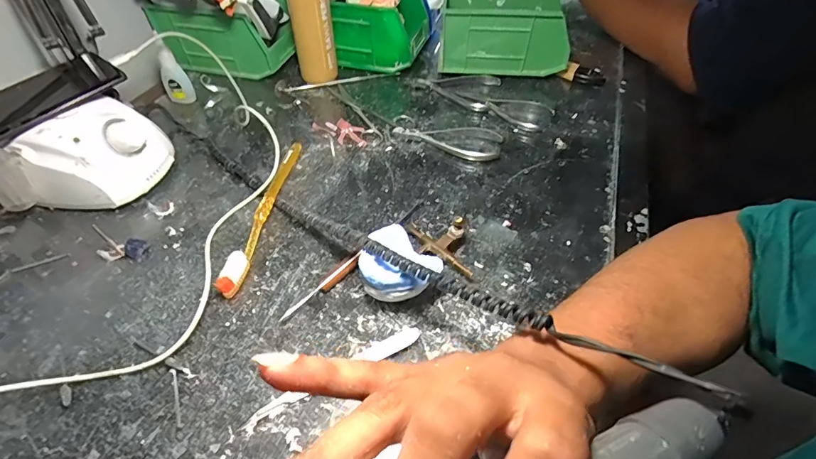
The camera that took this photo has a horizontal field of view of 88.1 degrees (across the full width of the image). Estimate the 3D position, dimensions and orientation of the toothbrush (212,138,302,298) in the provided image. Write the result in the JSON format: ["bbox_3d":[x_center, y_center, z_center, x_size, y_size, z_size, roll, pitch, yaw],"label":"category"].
[{"bbox_3d":[-0.132,-0.017,0.398,0.015,0.019,0.184,6,48,6],"label":"toothbrush"}]

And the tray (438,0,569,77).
[{"bbox_3d":[0.128,-0.269,0.568,0.160,0.108,0.098,4,48,3],"label":"tray"}]

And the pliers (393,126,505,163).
[{"bbox_3d":[0.048,-0.108,0.487,0.122,0.009,0.052,19,50,16],"label":"pliers"}]

